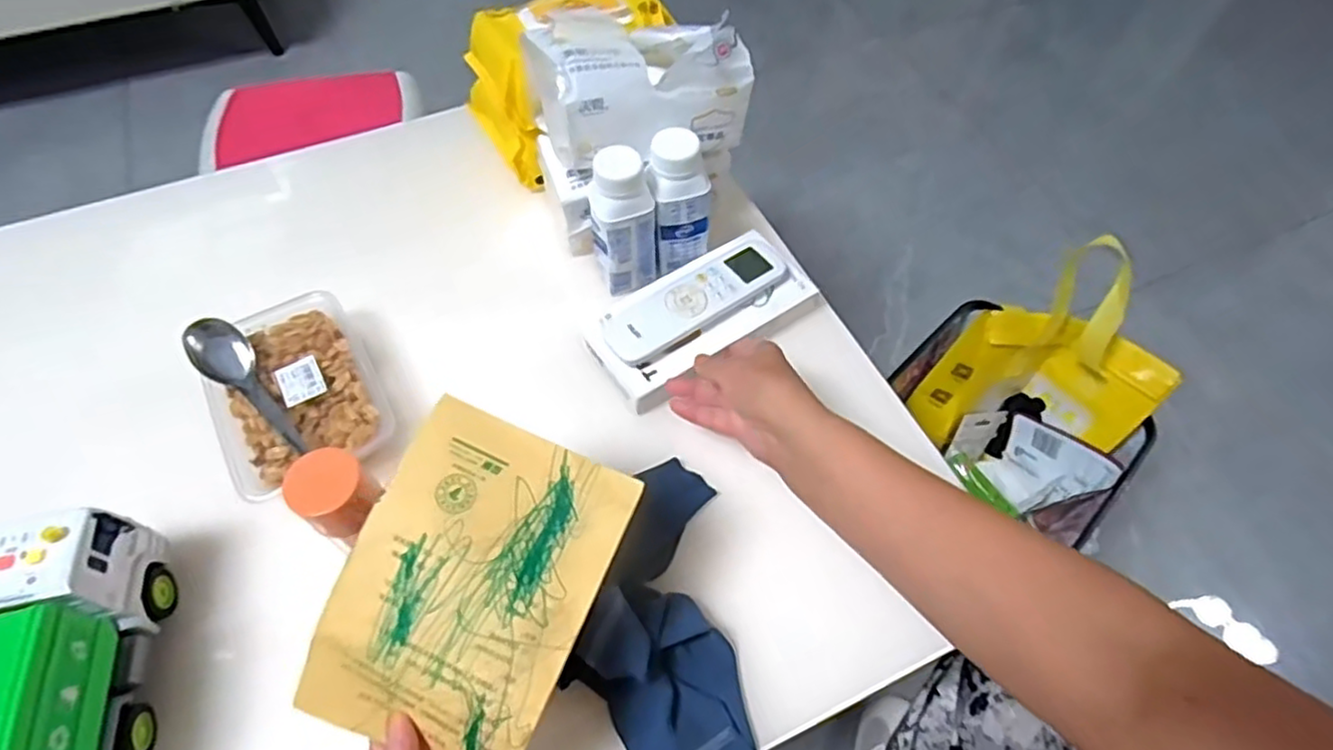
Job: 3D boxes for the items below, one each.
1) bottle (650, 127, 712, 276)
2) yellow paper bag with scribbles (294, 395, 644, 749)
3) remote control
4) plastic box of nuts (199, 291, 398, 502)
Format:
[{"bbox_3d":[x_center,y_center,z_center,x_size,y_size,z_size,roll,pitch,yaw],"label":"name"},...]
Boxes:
[{"bbox_3d":[0.012,-0.142,0.577,0.050,0.127,0.038,-5,58,-4],"label":"bottle"},{"bbox_3d":[-0.105,0.114,0.369,0.125,0.025,0.174,23,74,5],"label":"yellow paper bag with scribbles"},{"bbox_3d":[0.026,-0.066,0.574,0.169,0.022,0.060,-27,62,-17],"label":"remote control"},{"bbox_3d":[-0.290,0.017,0.543,0.116,0.047,0.168,-28,62,-17],"label":"plastic box of nuts"}]

